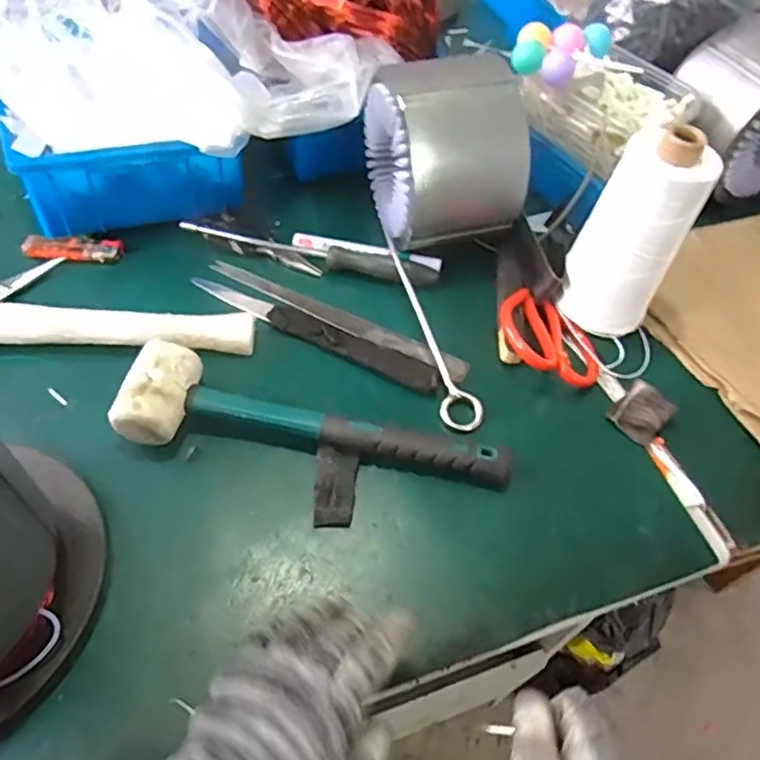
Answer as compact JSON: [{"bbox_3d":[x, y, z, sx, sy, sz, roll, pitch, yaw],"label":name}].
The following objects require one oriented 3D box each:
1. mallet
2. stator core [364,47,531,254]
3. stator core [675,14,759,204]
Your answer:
[{"bbox_3d":[-0.046,0.028,0.452,0.286,0.047,0.077,6,53,0],"label":"mallet"},{"bbox_3d":[0.056,-0.199,0.556,0.107,0.146,0.129,-9,55,-11],"label":"stator core"},{"bbox_3d":[0.383,-0.280,0.629,0.146,0.134,0.110,-14,56,-14],"label":"stator core"}]

